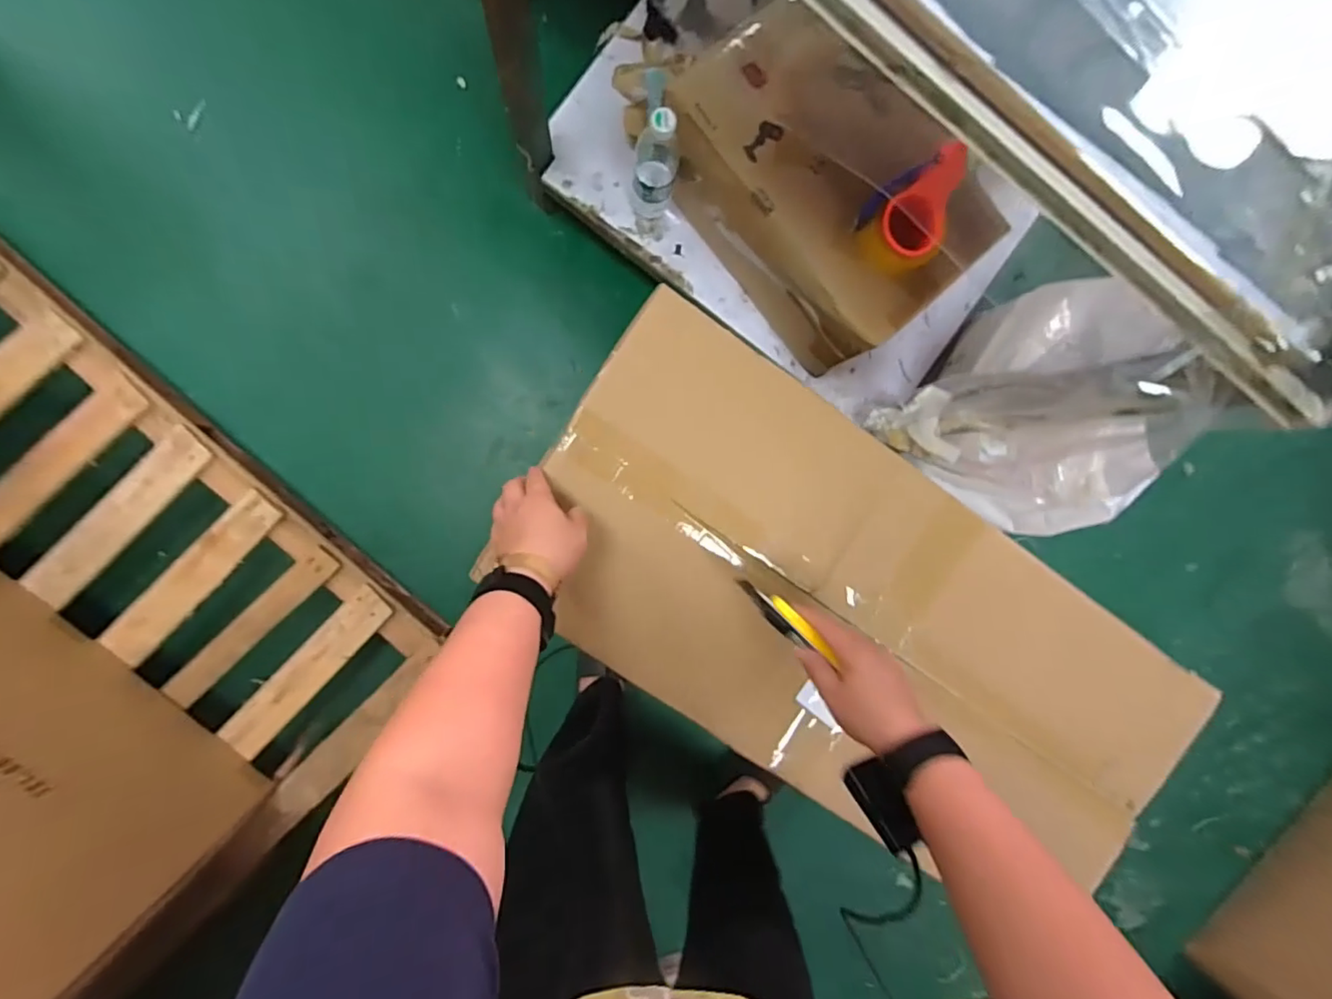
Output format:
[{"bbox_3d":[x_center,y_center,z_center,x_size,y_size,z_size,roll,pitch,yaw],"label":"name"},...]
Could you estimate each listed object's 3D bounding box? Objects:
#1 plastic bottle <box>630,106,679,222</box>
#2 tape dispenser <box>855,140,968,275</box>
[{"bbox_3d":[-0.013,-0.493,0.853,0.066,0.223,0.064,12,92,-7],"label":"plastic bottle"},{"bbox_3d":[0.323,-0.361,0.746,0.147,0.068,0.113,-38,97,-3],"label":"tape dispenser"}]

